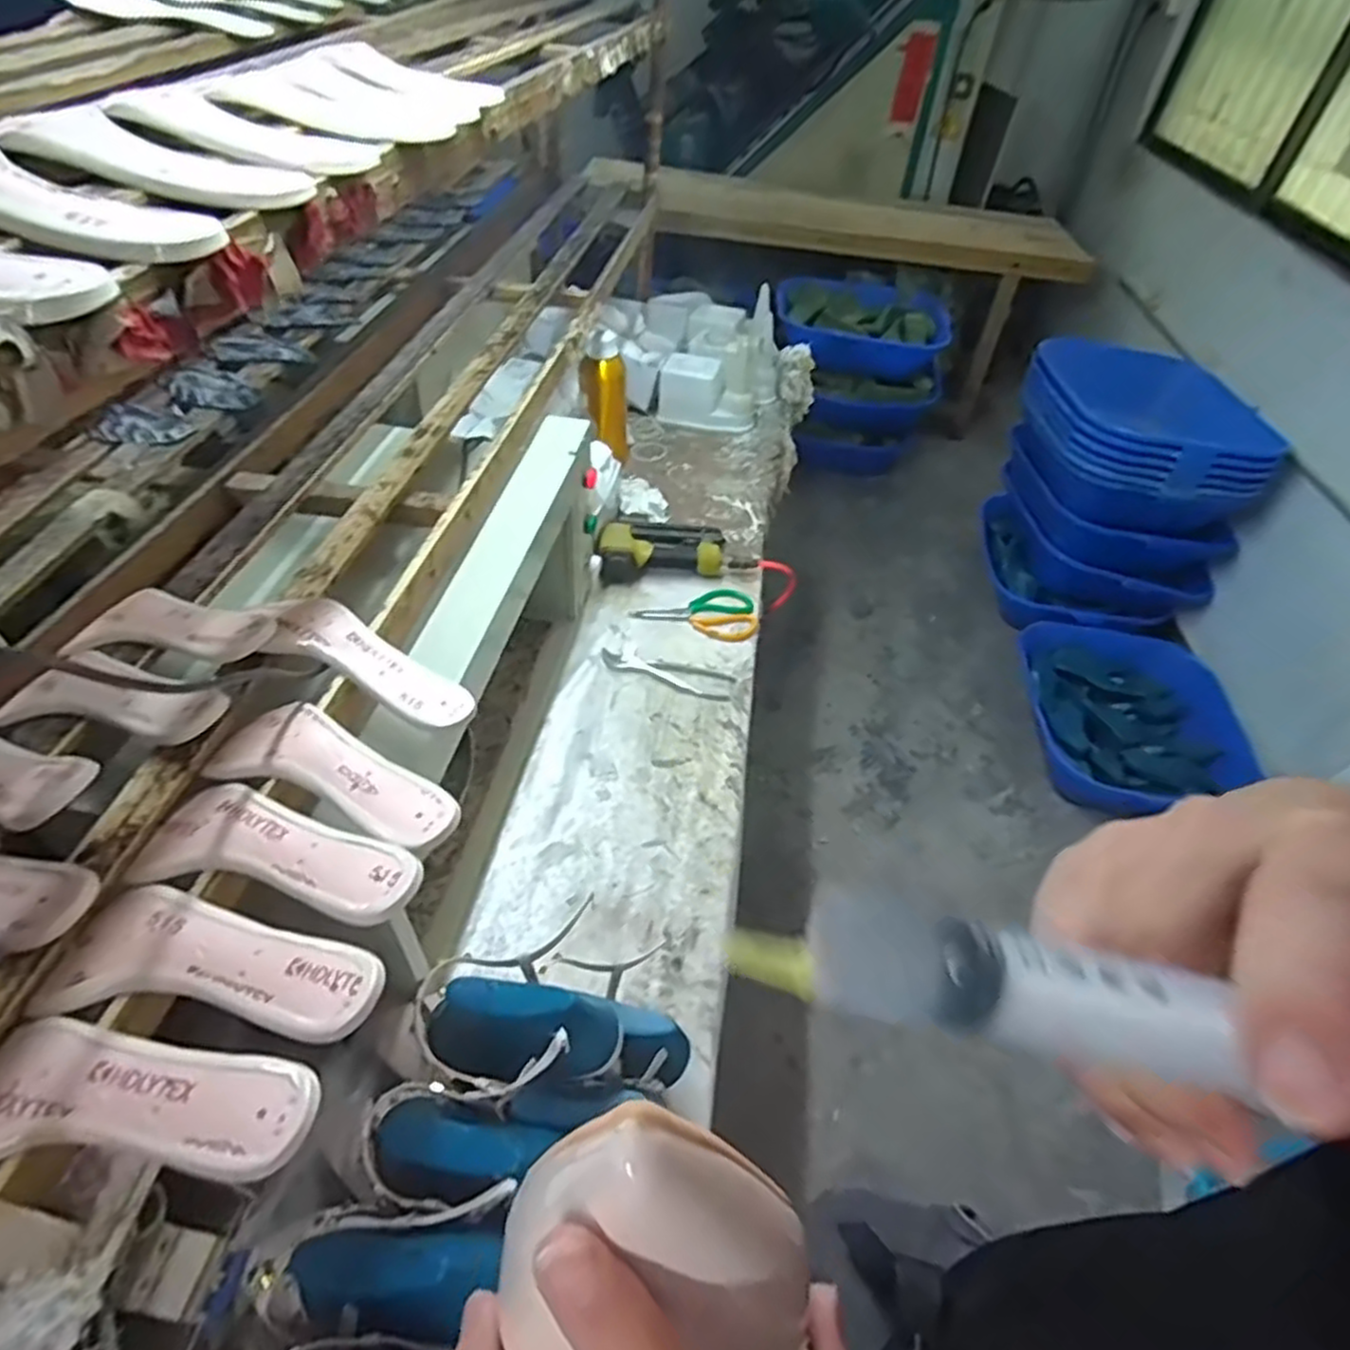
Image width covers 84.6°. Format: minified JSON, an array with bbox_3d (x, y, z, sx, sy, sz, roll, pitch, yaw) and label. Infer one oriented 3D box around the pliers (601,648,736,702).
[{"bbox_3d":[-0.014,-0.001,1.072,0.192,0.009,0.055,13,47,5],"label":"pliers"}]

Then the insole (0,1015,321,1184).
[{"bbox_3d":[-0.267,0.215,0.363,0.176,0.032,0.067,11,46,4],"label":"insole"}]

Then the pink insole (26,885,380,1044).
[{"bbox_3d":[-0.257,0.163,0.421,0.186,0.030,0.069,8,46,1],"label":"pink insole"}]

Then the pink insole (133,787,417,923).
[{"bbox_3d":[-0.247,0.110,0.468,0.183,0.031,0.068,12,47,5],"label":"pink insole"}]

